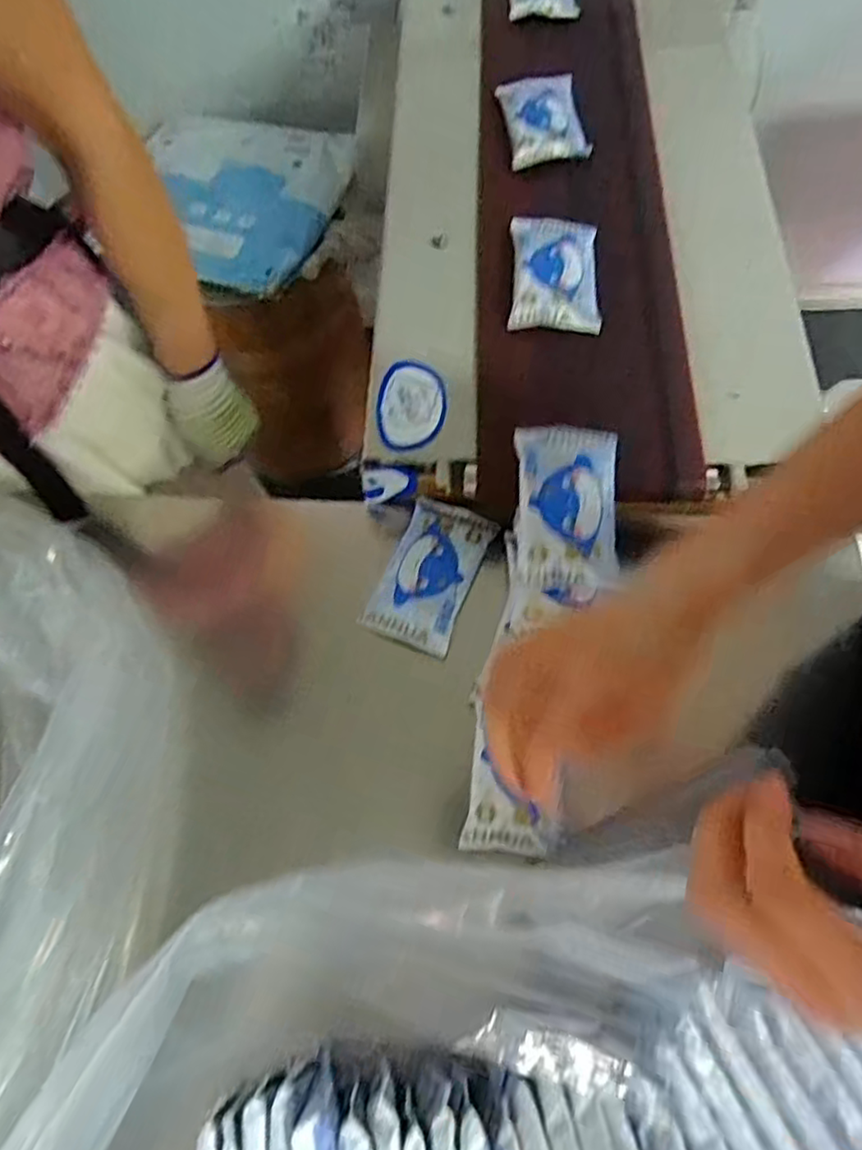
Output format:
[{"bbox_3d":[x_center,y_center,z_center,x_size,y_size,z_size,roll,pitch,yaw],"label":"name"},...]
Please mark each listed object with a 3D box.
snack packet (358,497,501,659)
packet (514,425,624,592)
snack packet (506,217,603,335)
[{"bbox_3d":[0.001,-0.003,0.620,0.081,0.018,0.143,23,70,8],"label":"snack packet"},{"bbox_3d":[0.114,-0.062,0.551,0.080,0.028,0.135,2,69,0],"label":"packet"},{"bbox_3d":[0.124,-0.306,0.658,0.084,0.022,0.146,3,69,1],"label":"snack packet"}]

